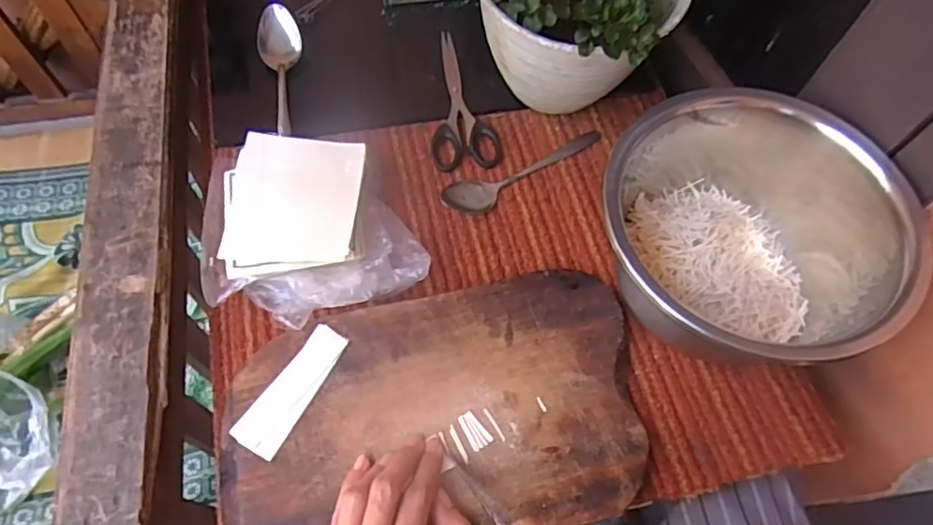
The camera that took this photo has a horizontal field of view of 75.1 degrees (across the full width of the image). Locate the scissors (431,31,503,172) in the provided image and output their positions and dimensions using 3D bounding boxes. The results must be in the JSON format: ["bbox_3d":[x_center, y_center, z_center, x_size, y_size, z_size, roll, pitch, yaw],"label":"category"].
[{"bbox_3d":[-0.011,-0.157,0.586,0.063,0.021,0.148,-10,63,-9],"label":"scissors"}]

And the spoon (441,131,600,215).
[{"bbox_3d":[0.056,-0.081,0.548,0.167,0.012,0.034,-24,67,-16],"label":"spoon"}]

